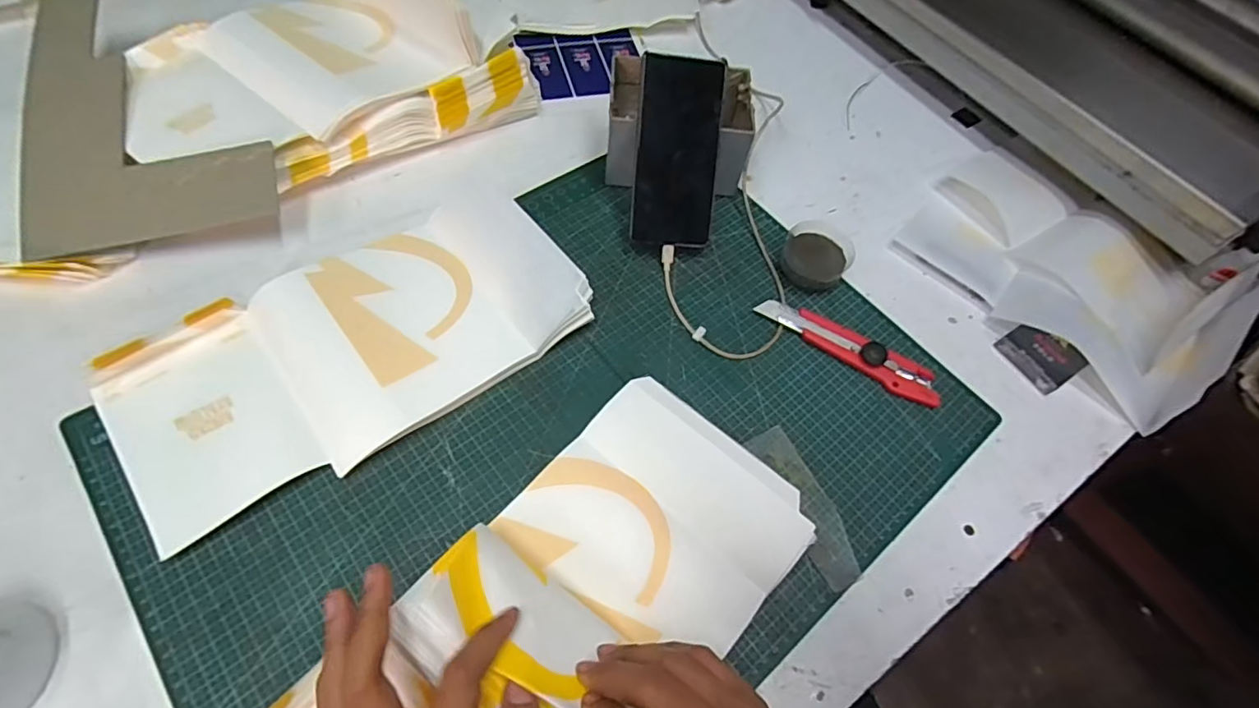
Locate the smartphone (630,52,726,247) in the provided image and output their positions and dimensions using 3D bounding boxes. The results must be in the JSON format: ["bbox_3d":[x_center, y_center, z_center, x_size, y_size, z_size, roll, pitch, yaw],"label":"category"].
[{"bbox_3d":[0.044,-0.182,0.509,0.073,0.015,0.162,3,103,-3],"label":"smartphone"}]

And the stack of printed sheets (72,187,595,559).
[{"bbox_3d":[-0.214,-0.011,0.445,0.342,0.034,0.171,-32,69,-21],"label":"stack of printed sheets"}]

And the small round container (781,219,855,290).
[{"bbox_3d":[0.179,-0.095,0.536,0.061,0.031,0.067,2,59,-3],"label":"small round container"}]

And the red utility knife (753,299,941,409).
[{"bbox_3d":[0.195,-0.006,0.495,0.167,0.017,0.030,32,62,14],"label":"red utility knife"}]

